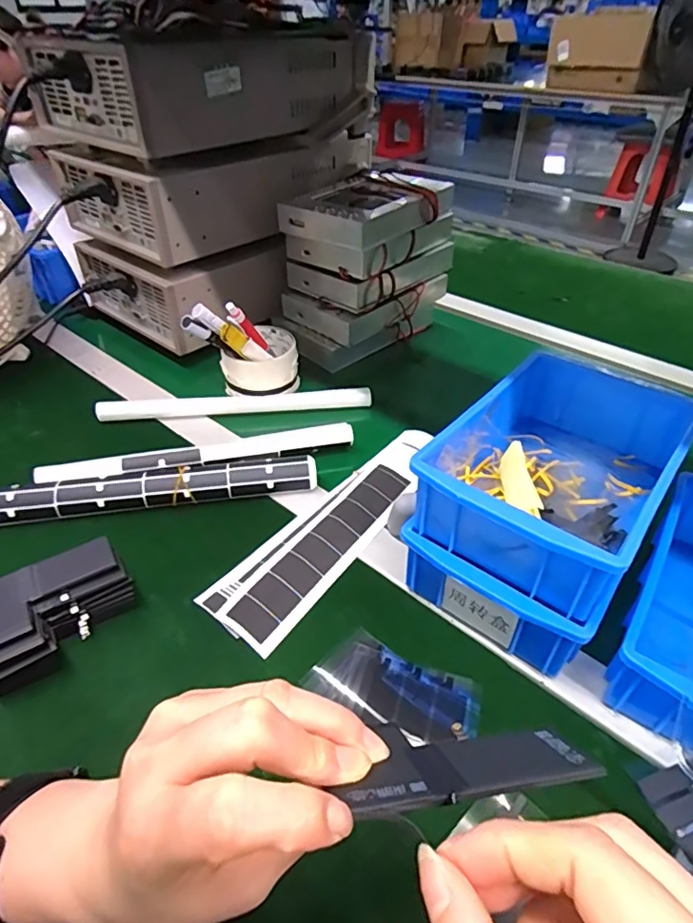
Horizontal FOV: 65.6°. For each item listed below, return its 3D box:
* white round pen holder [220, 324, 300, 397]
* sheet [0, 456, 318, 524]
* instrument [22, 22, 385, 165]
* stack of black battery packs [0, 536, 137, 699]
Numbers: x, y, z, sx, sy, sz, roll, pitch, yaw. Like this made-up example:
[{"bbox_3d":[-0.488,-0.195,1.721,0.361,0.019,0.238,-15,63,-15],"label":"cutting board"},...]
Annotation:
[{"bbox_3d":[-0.100,-0.113,0.619,0.086,0.050,0.087,-3,42,-6],"label":"white round pen holder"},{"bbox_3d":[-0.174,0.022,0.474,0.290,0.025,0.033,-5,42,-8],"label":"sheet"},{"bbox_3d":[-0.154,-0.447,0.634,0.206,0.099,0.344,32,50,31],"label":"instrument"},{"bbox_3d":[-0.199,0.104,0.372,0.097,0.042,0.066,-21,46,-24],"label":"stack of black battery packs"}]

